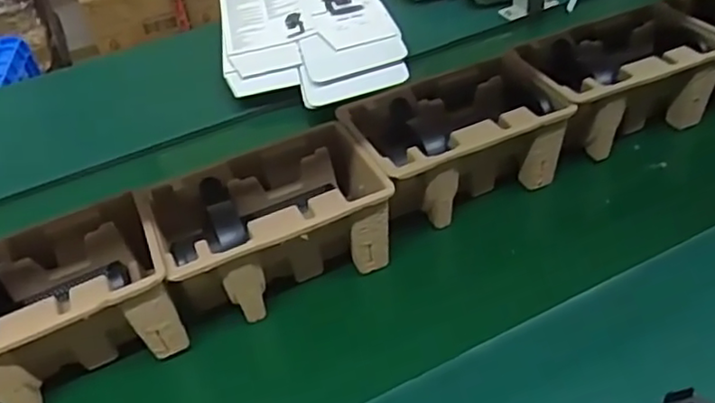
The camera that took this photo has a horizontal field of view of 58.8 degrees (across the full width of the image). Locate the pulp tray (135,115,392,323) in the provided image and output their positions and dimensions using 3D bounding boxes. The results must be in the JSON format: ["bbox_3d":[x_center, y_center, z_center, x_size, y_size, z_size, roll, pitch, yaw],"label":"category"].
[{"bbox_3d":[-0.089,0.026,0.652,0.223,0.102,0.145,-19,40,-17],"label":"pulp tray"}]

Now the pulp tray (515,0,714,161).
[{"bbox_3d":[0.308,-0.144,0.772,0.222,0.100,0.142,-17,40,-15],"label":"pulp tray"}]

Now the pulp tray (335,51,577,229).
[{"bbox_3d":[0.106,-0.066,0.718,0.222,0.104,0.151,-21,41,-19],"label":"pulp tray"}]

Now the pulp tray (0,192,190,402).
[{"bbox_3d":[-0.289,0.101,0.589,0.224,0.100,0.146,-20,41,-18],"label":"pulp tray"}]

